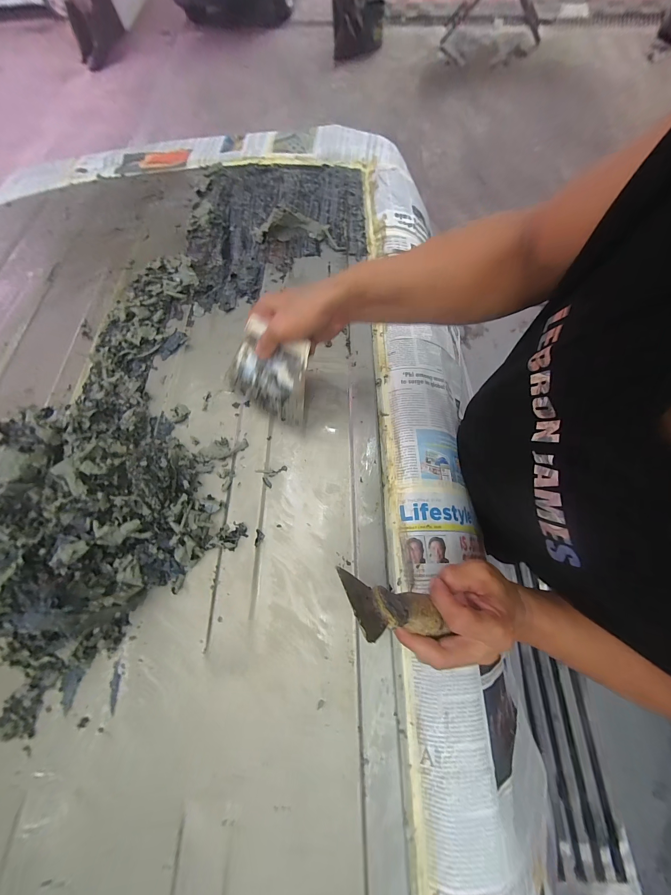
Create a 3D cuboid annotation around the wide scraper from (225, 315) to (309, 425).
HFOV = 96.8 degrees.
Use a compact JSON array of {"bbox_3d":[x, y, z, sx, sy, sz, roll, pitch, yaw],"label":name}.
[{"bbox_3d":[-0.084,-0.097,0.391,0.132,0.109,0.017,33,29,17],"label":"wide scraper"}]

